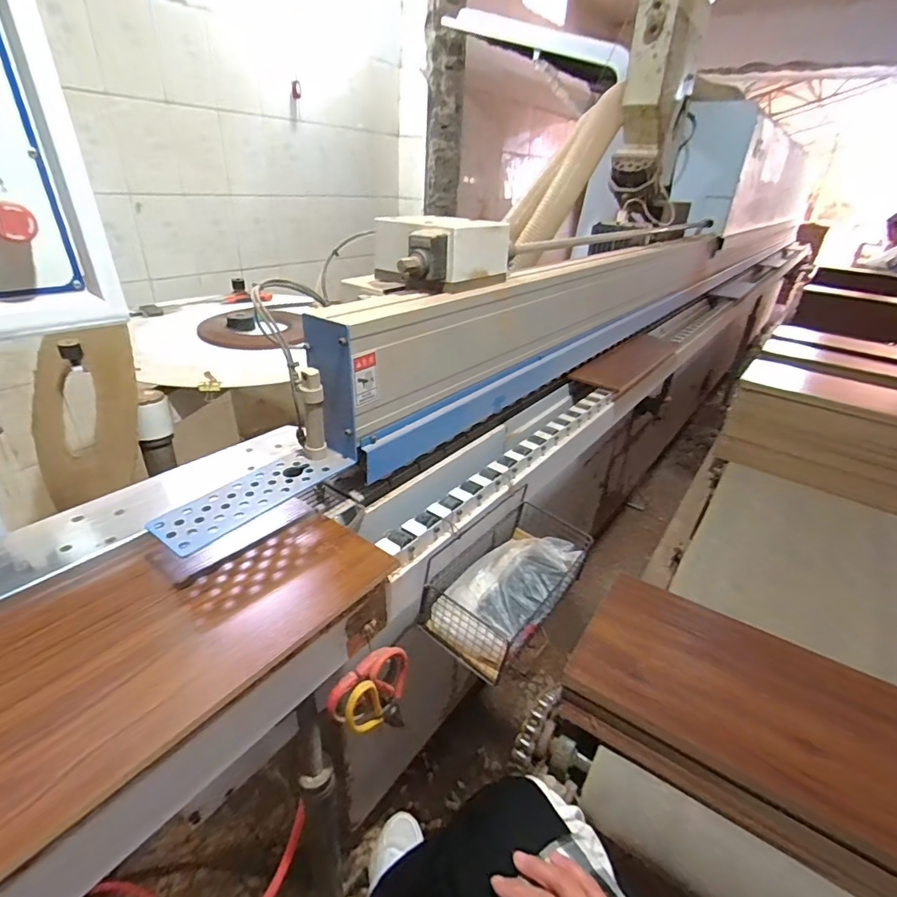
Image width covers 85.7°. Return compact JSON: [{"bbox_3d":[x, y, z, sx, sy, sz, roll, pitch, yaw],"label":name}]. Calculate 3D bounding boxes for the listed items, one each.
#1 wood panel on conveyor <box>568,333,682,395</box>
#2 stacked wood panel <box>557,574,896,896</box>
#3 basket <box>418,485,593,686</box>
[{"bbox_3d":[0.500,-0.243,1.318,0.129,0.020,0.644,28,34,25],"label":"wood panel on conveyor"},{"bbox_3d":[0.415,0.344,0.590,0.486,0.079,0.254,22,35,29],"label":"stacked wood panel"},{"bbox_3d":[0.097,0.174,0.708,0.128,0.124,0.272,24,35,31],"label":"basket"}]

